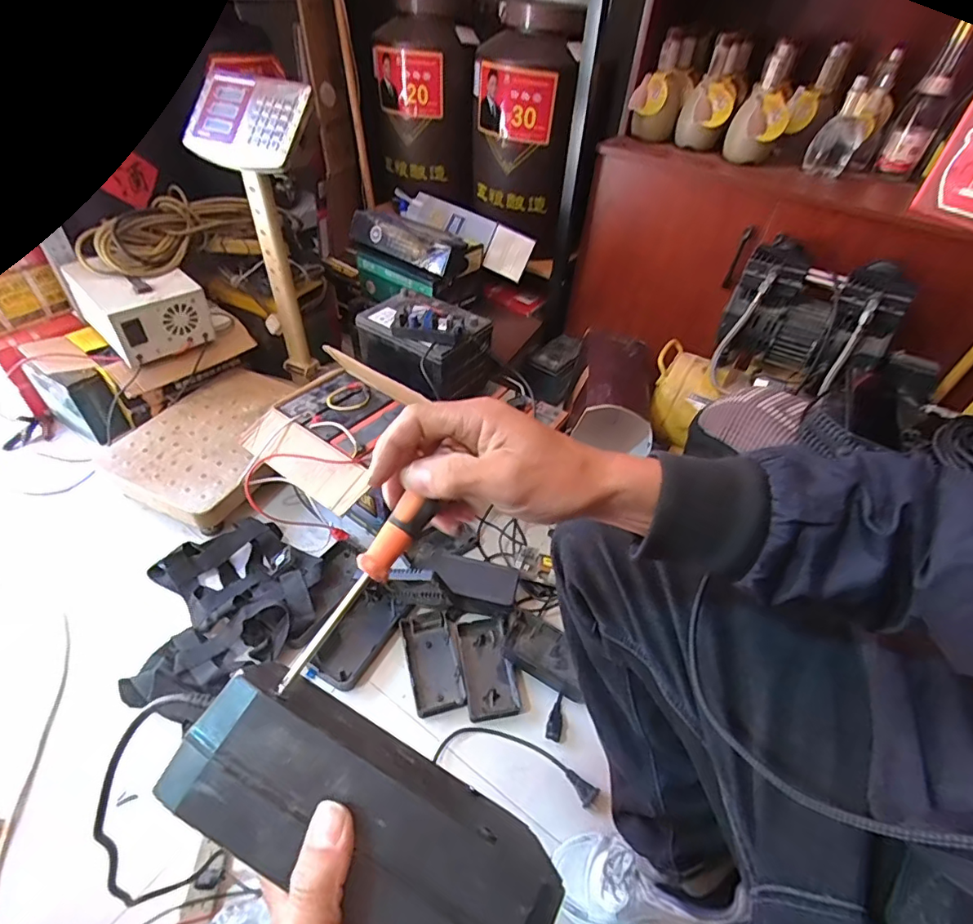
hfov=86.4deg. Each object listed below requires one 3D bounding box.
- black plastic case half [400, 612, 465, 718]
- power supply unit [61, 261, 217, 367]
[{"bbox_3d":[-0.092,0.339,0.895,0.090,0.021,0.174,-9,46,-14],"label":"black plastic case half"},{"bbox_3d":[-0.773,-0.354,1.168,0.221,0.145,0.208,36,52,28],"label":"power supply unit"}]

